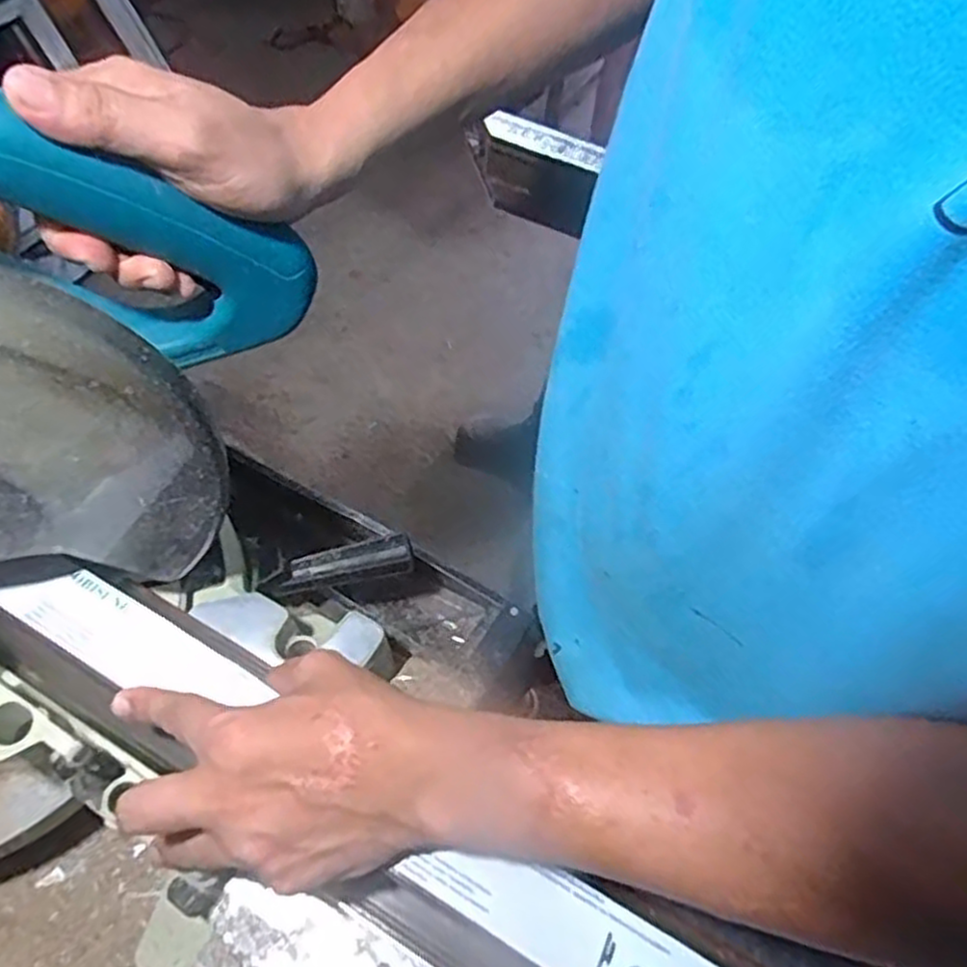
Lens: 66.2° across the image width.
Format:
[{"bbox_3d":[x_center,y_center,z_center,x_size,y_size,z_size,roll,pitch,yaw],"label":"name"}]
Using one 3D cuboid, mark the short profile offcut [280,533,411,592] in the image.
[{"bbox_3d":[-0.093,0.055,0.511,0.086,0.012,0.024,-9,56,-9],"label":"short profile offcut"}]

